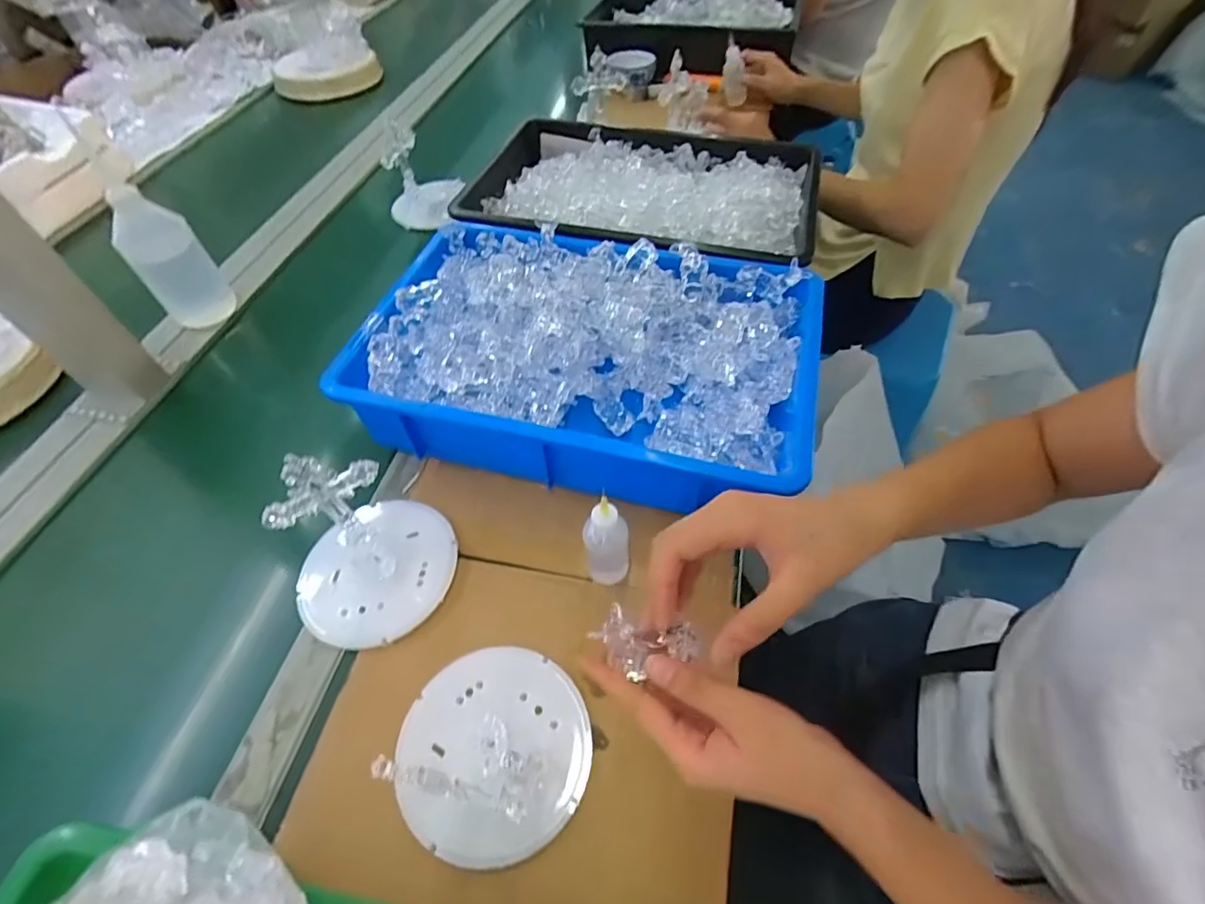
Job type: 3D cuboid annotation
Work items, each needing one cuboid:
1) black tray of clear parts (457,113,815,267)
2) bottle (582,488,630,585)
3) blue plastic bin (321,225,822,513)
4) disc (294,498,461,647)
[{"bbox_3d":[0.040,-0.323,0.688,0.432,0.064,0.281,9,53,9],"label":"black tray of clear parts"},{"bbox_3d":[0.002,0.071,0.420,0.029,0.094,0.025,-16,53,-10],"label":"bottle"},{"bbox_3d":[-0.011,-0.090,0.535,0.392,0.097,0.267,11,54,11],"label":"blue plastic bin"},{"bbox_3d":[-0.186,0.096,0.455,0.120,0.010,0.126,-1,52,2],"label":"disc"}]

